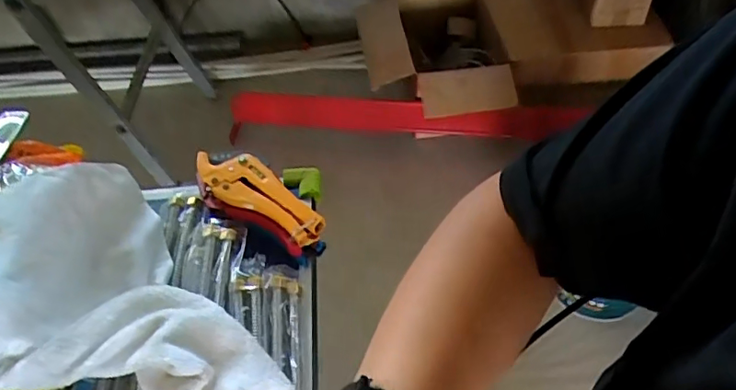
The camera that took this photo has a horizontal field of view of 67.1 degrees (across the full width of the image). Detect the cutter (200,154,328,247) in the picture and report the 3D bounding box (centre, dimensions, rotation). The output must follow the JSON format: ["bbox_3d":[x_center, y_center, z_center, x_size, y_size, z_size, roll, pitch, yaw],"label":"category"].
[{"bbox_3d":[-0.150,-0.002,0.756,0.210,0.034,0.073,29,60,24],"label":"cutter"}]

